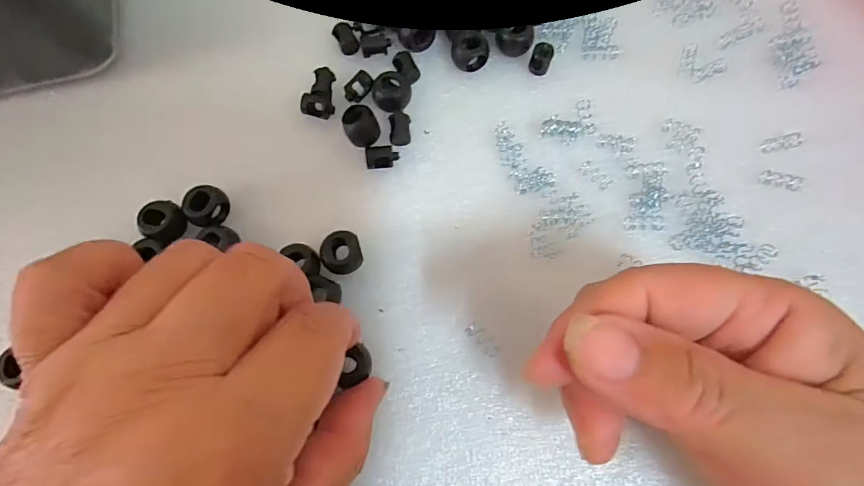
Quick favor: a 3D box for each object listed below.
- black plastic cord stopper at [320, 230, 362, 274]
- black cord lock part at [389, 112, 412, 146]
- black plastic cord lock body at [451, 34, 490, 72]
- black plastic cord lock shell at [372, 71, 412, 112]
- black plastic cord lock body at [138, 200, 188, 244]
[{"bbox_3d":[-0.038,0.004,0.182,0.015,0.013,0.016,0,76,0],"label":"black plastic cord stopper"},{"bbox_3d":[-0.014,-0.051,0.200,0.009,0.008,0.014,-1,76,-1],"label":"black cord lock part"},{"bbox_3d":[0.018,-0.089,0.207,0.016,0.014,0.013,21,76,5],"label":"black plastic cord lock body"},{"bbox_3d":[-0.018,-0.069,0.201,0.017,0.012,0.015,-13,76,-4],"label":"black plastic cord lock shell"},{"bbox_3d":[-0.113,-0.009,0.184,0.015,0.010,0.016,0,76,-1],"label":"black plastic cord lock body"}]

